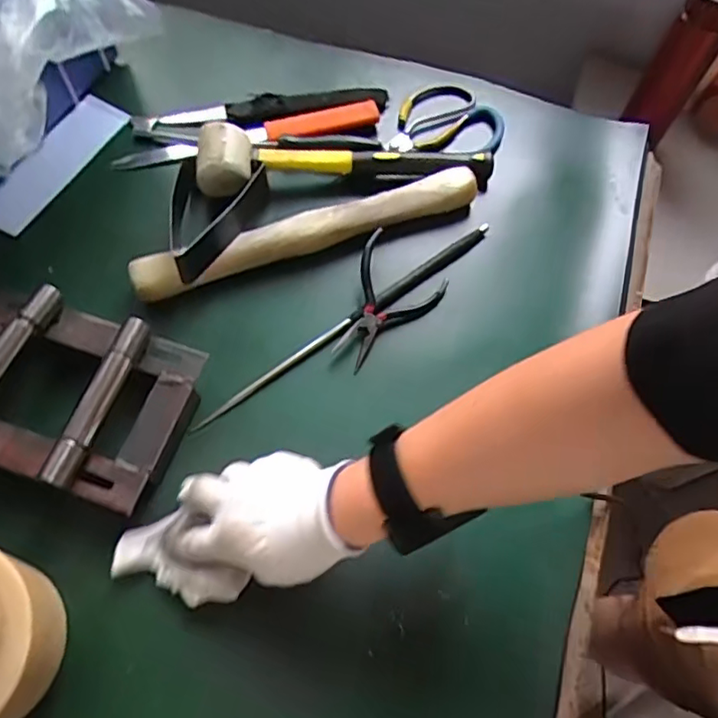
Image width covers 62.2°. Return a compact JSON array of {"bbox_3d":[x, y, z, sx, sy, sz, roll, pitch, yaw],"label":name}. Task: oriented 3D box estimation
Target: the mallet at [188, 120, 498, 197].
[{"bbox_3d":[-0.009,-0.186,0.566,0.277,0.050,0.057,-2,64,-4],"label":"mallet"}]

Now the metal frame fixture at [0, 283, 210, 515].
[{"bbox_3d":[-0.230,0.024,0.462,0.195,0.051,0.135,17,64,5],"label":"metal frame fixture"}]

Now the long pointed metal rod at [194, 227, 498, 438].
[{"bbox_3d":[-0.004,-0.035,0.523,0.320,0.011,0.016,-36,71,-18],"label":"long pointed metal rod"}]

